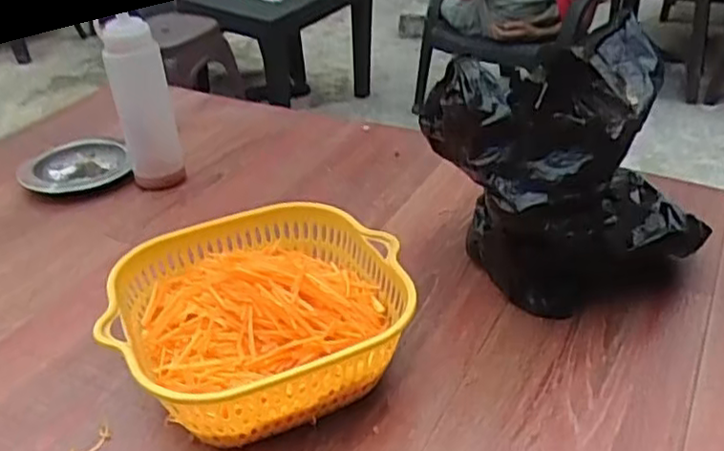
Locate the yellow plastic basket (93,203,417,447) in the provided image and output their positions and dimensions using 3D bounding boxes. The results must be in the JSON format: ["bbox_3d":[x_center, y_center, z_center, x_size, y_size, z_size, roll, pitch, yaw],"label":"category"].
[{"bbox_3d":[-0.061,0.064,0.437,0.171,0.074,0.170,-15,34,-16],"label":"yellow plastic basket"}]

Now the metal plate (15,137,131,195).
[{"bbox_3d":[-0.303,-0.064,0.731,0.107,0.016,0.122,-20,35,-23],"label":"metal plate"}]

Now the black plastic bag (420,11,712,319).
[{"bbox_3d":[0.136,-0.039,0.485,0.169,0.174,0.144,-20,35,-23],"label":"black plastic bag"}]

